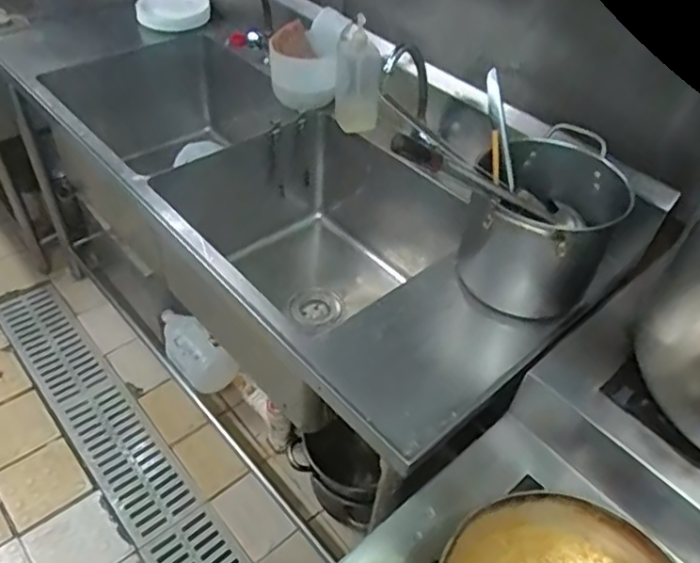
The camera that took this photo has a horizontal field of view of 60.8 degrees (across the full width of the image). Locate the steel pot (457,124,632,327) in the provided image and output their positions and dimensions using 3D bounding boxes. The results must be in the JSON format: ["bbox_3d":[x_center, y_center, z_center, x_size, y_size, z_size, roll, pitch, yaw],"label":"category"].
[{"bbox_3d":[0.314,-0.082,0.992,0.208,0.227,0.272,20,46,14],"label":"steel pot"}]

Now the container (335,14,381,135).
[{"bbox_3d":[0.018,-0.470,1.382,0.099,0.262,0.061,2,44,-4],"label":"container"}]

